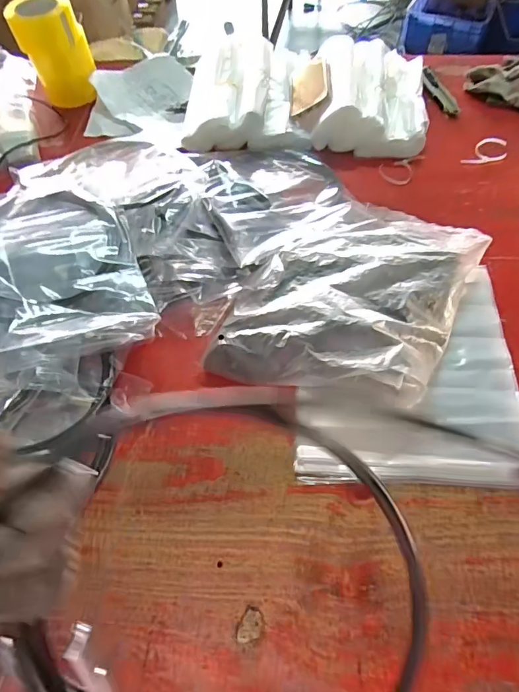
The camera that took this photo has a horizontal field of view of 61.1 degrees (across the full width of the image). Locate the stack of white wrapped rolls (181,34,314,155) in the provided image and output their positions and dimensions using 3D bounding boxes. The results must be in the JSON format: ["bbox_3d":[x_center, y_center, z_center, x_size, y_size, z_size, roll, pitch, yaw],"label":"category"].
[{"bbox_3d":[-0.027,-0.515,0.868,0.224,0.082,0.332,-1,57,2],"label":"stack of white wrapped rolls"}]

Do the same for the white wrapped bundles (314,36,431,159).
[{"bbox_3d":[0.208,-0.472,0.831,0.203,0.082,0.276,5,57,6],"label":"white wrapped bundles"}]

